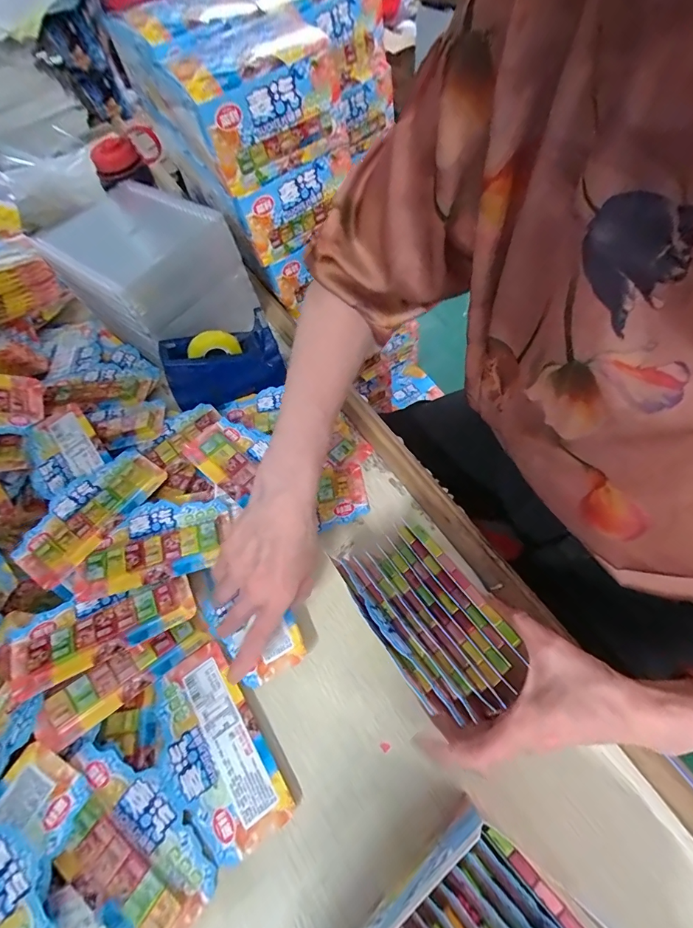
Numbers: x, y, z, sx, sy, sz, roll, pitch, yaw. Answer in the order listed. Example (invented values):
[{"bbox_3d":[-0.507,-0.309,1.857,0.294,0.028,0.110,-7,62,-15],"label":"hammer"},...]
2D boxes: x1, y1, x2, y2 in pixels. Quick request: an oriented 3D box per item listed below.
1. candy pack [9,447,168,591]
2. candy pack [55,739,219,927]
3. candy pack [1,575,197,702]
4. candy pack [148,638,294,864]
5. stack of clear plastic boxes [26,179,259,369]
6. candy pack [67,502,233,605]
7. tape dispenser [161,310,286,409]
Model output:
[{"bbox_3d":[-0.256,0.043,0.414,0.073,0.012,0.146,27,67,22],"label":"candy pack"},{"bbox_3d":[-0.162,0.275,0.306,0.142,0.016,0.073,30,68,23],"label":"candy pack"},{"bbox_3d":[-0.213,0.138,0.366,0.148,0.021,0.065,-29,60,-9],"label":"candy pack"},{"bbox_3d":[-0.110,0.227,0.333,0.078,0.006,0.145,-34,61,-12],"label":"candy pack"},{"bbox_3d":[-0.247,-0.233,0.529,0.200,0.141,0.156,33,69,24],"label":"stack of clear plastic boxes"},{"bbox_3d":[-0.187,0.074,0.400,0.142,0.018,0.075,-20,59,-3],"label":"candy pack"},{"bbox_3d":[-0.145,-0.120,0.487,0.134,0.078,0.055,-24,62,-9],"label":"tape dispenser"}]

